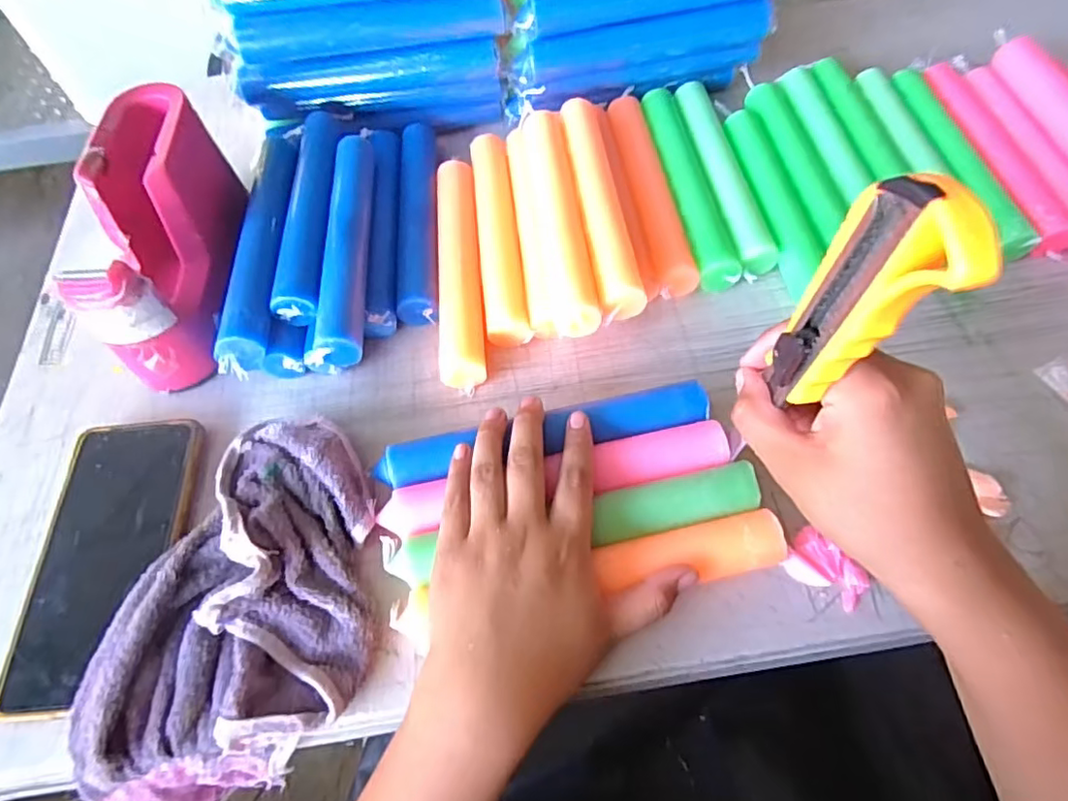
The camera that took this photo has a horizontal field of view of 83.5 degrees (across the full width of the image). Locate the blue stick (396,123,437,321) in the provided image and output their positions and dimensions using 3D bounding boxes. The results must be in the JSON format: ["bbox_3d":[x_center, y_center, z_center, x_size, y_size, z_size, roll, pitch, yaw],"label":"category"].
[{"bbox_3d":[-0.087,-0.142,0.458,0.027,0.023,0.205,-5,61,0],"label":"blue stick"}]

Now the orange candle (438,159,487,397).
[{"bbox_3d":[-0.052,-0.095,0.428,0.029,0.022,0.195,-6,61,0],"label":"orange candle"}]

